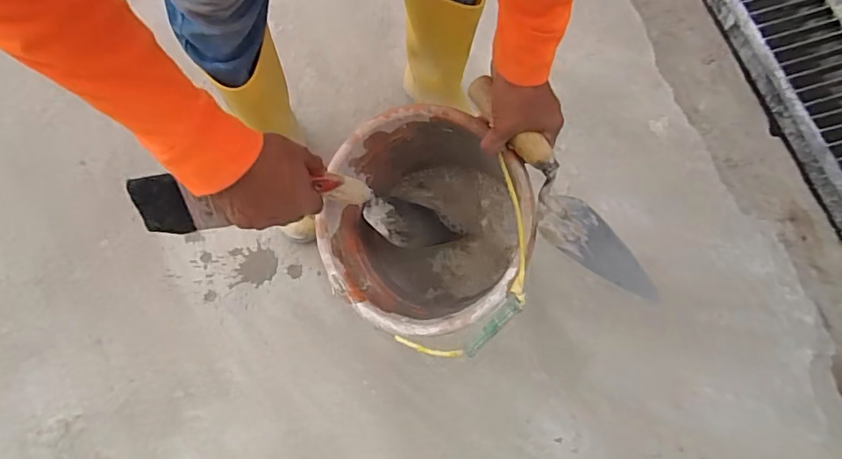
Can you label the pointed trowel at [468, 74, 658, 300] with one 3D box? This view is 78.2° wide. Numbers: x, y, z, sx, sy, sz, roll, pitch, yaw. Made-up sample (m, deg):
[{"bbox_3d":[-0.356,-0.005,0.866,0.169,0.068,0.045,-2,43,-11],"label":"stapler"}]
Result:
[{"bbox_3d":[0.146,-0.044,0.581,0.074,0.060,0.291,-35,87,-13],"label":"pointed trowel"}]

